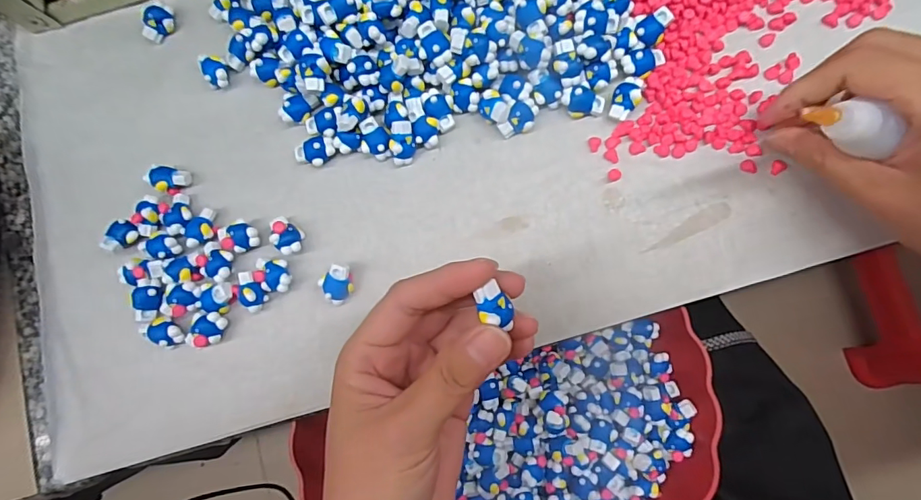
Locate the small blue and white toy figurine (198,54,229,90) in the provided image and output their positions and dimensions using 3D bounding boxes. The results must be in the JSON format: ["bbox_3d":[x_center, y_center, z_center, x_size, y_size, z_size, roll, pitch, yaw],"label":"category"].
[{"bbox_3d":[-0.136,-0.100,0.265,0.014,0.010,0.018,-24,82,1],"label":"small blue and white toy figurine"}]

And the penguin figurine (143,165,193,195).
[{"bbox_3d":[-0.157,-0.038,0.257,0.017,0.012,0.014,18,85,7],"label":"penguin figurine"}]

